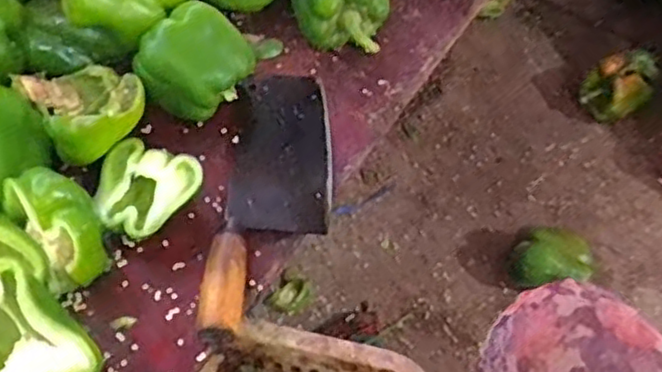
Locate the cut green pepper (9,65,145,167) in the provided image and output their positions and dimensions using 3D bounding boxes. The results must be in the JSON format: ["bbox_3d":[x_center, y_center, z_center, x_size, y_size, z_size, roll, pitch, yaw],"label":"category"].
[{"bbox_3d":[-0.211,-0.070,0.606,0.088,0.068,0.115,-33,64,-22],"label":"cut green pepper"}]

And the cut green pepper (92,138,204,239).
[{"bbox_3d":[-0.158,0.004,0.579,0.090,0.040,0.080,29,59,15],"label":"cut green pepper"}]

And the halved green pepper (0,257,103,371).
[{"bbox_3d":[-0.215,0.111,0.489,0.072,0.069,0.096,-33,64,-22],"label":"halved green pepper"}]

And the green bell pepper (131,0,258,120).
[{"bbox_3d":[-0.120,-0.104,0.624,0.095,0.092,0.079,-31,63,-21],"label":"green bell pepper"}]

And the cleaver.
[{"bbox_3d":[-0.046,-0.002,0.594,0.090,0.031,0.271,4,56,0],"label":"cleaver"}]

